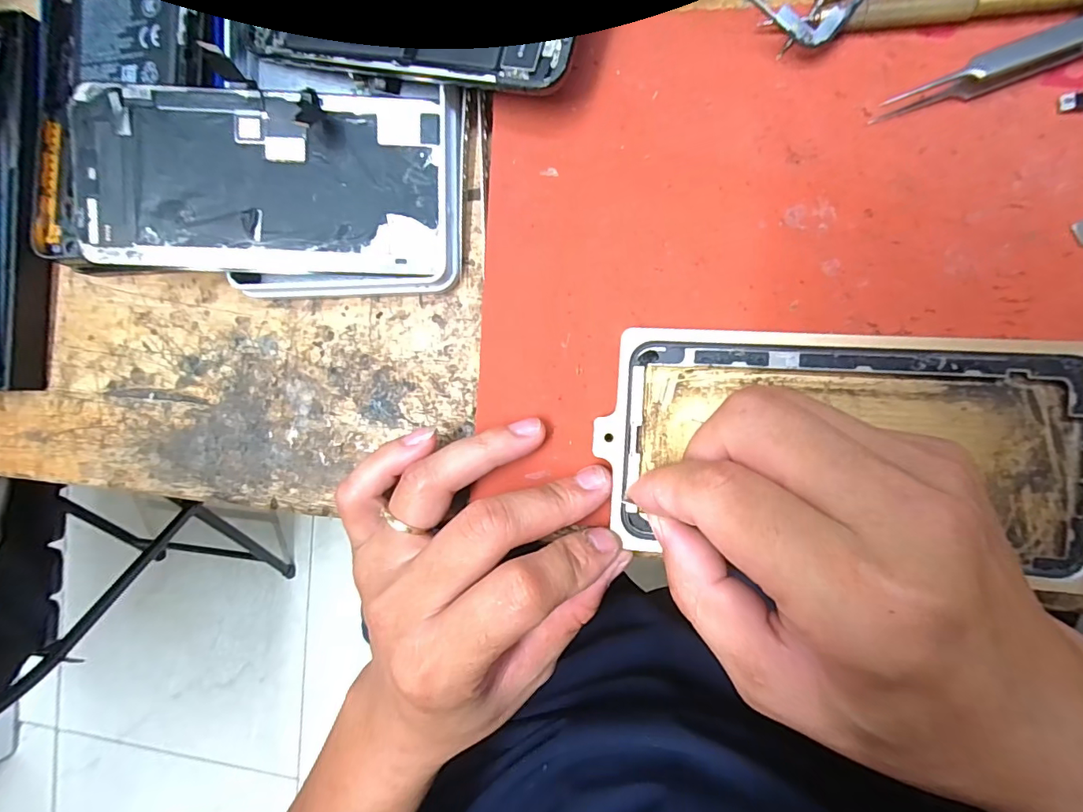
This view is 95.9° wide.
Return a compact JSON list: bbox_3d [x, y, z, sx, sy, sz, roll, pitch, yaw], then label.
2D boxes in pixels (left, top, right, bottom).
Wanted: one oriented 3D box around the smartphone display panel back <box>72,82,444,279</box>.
[{"bbox_3d":[-0.112,-0.090,0.199,0.141,0.011,0.068,1,92,-5],"label":"smartphone display panel back"}]

